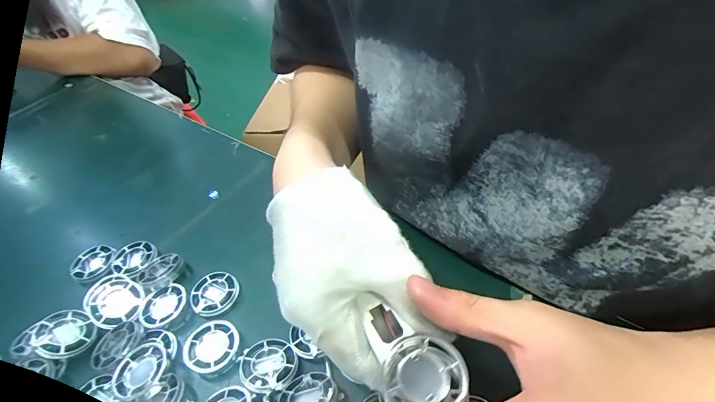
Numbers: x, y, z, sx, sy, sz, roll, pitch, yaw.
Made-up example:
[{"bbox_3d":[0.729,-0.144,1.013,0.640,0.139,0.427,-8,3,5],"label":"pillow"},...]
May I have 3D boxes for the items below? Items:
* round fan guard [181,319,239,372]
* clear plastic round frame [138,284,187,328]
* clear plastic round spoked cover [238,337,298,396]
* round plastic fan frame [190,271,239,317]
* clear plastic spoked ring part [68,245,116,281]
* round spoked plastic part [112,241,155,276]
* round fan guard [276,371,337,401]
[{"bbox_3d":[-0.109,0.107,0.276,0.038,0.005,0.039,-5,47,6],"label":"round fan guard"},{"bbox_3d":[-0.160,0.087,0.307,0.036,0.009,0.038,-5,47,6],"label":"clear plastic round frame"},{"bbox_3d":[-0.063,0.114,0.259,0.038,0.007,0.041,-5,47,6],"label":"clear plastic round spoked cover"},{"bbox_3d":[-0.120,0.078,0.311,0.038,0.011,0.038,-5,47,6],"label":"round plastic fan frame"},{"bbox_3d":[-0.253,0.059,0.354,0.038,0.008,0.039,-13,47,-2],"label":"clear plastic spoked ring part"},{"bbox_3d":[-0.210,0.054,0.348,0.044,0.006,0.037,22,55,27],"label":"round spoked plastic part"},{"bbox_3d":[-0.032,0.126,0.236,0.038,0.004,0.038,-14,21,6],"label":"round fan guard"}]

